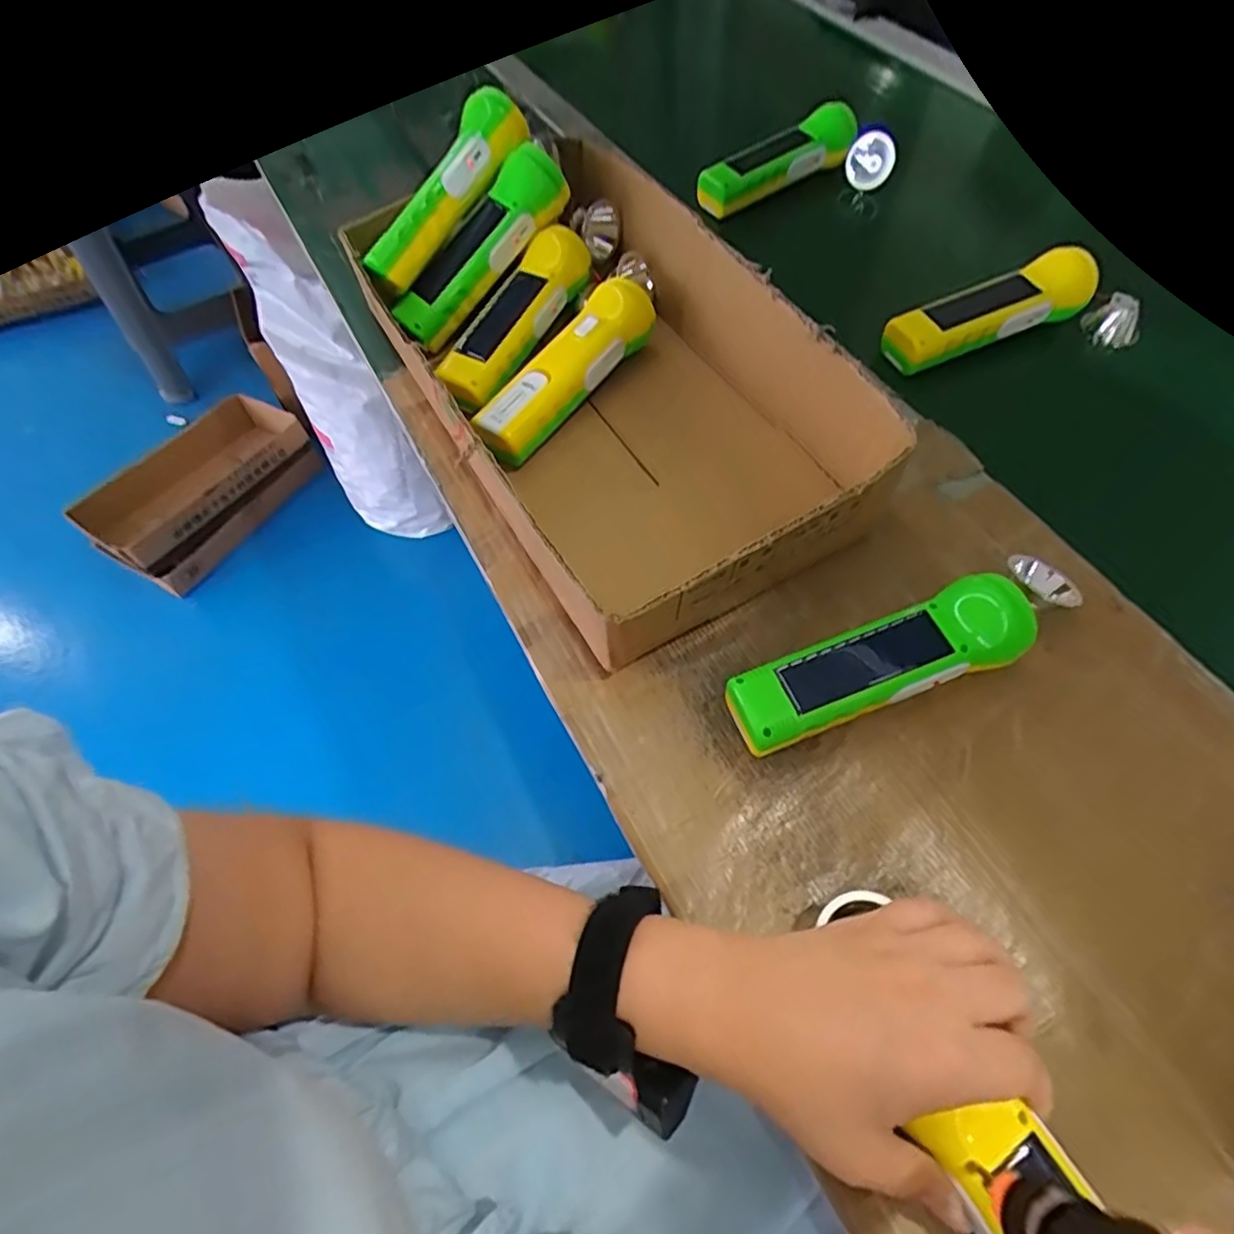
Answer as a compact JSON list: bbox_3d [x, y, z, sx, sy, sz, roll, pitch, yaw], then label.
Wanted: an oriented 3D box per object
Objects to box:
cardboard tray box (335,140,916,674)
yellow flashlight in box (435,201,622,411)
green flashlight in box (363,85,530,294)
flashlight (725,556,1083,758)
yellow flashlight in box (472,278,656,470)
[{"bbox_3d":[-0.014,-0.177,0.461,0.233,0.088,0.404,-27,62,-13],"label":"cardboard tray box"},{"bbox_3d":[-0.072,-0.245,0.504,0.061,0.043,0.211,24,64,15],"label":"yellow flashlight in box"},{"bbox_3d":[-0.135,-0.333,0.509,0.054,0.040,0.173,32,86,19],"label":"green flashlight in box"},{"bbox_3d":[0.165,0.021,0.366,0.216,0.042,0.049,-23,62,-10],"label":"flashlight"},{"bbox_3d":[-0.037,-0.182,0.475,0.043,0.041,0.176,35,67,20],"label":"yellow flashlight in box"}]

